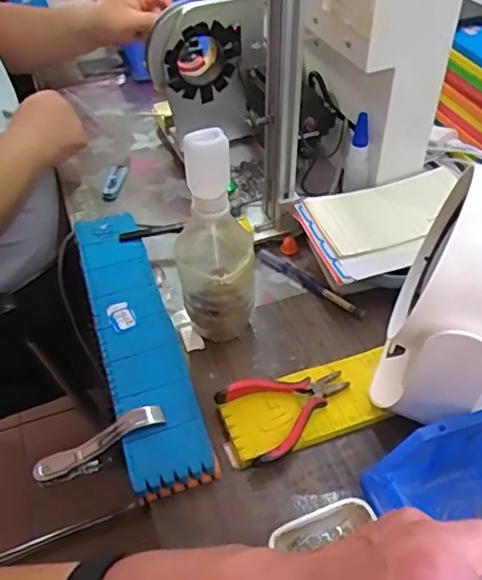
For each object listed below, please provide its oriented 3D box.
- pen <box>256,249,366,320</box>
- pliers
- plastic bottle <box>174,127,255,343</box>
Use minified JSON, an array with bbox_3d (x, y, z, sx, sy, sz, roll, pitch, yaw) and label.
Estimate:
[{"bbox_3d":[0.077,-0.010,0.641,0.148,0.012,0.016,33,55,30],"label":"pen"},{"bbox_3d":[0.046,0.102,0.510,0.112,0.015,0.079,-21,48,-18],"label":"pliers"},{"bbox_3d":[-0.023,-0.045,0.518,0.069,0.205,0.063,-3,45,-1],"label":"plastic bottle"}]

